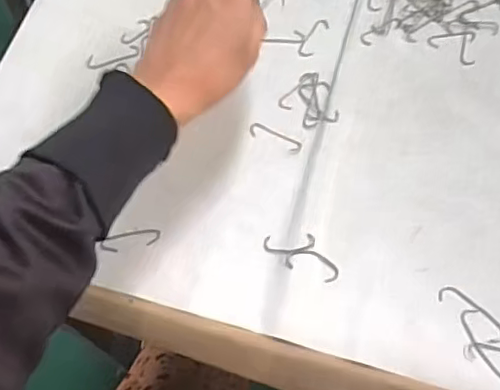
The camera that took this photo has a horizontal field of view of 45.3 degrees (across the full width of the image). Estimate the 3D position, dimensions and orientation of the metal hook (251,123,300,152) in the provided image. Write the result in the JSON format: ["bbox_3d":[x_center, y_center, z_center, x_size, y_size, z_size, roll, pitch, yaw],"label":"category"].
[{"bbox_3d":[0.019,-0.043,0.452,0.041,0.004,0.011,26,70,9],"label":"metal hook"}]

